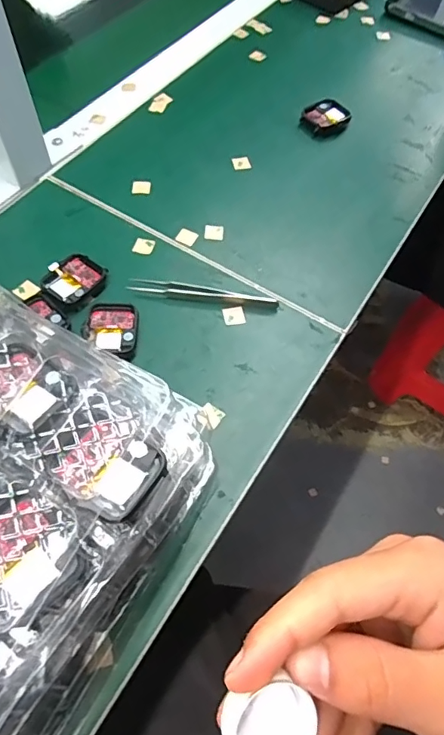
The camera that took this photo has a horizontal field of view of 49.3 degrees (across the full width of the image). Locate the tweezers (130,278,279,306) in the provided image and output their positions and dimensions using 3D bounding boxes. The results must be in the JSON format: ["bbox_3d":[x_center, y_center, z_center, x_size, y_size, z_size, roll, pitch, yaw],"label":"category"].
[{"bbox_3d":[-0.014,-0.056,0.371,0.112,0.005,0.014,8,60,1],"label":"tweezers"}]

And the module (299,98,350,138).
[{"bbox_3d":[0.103,-0.252,0.488,0.046,0.012,0.039,-35,68,-21],"label":"module"}]

